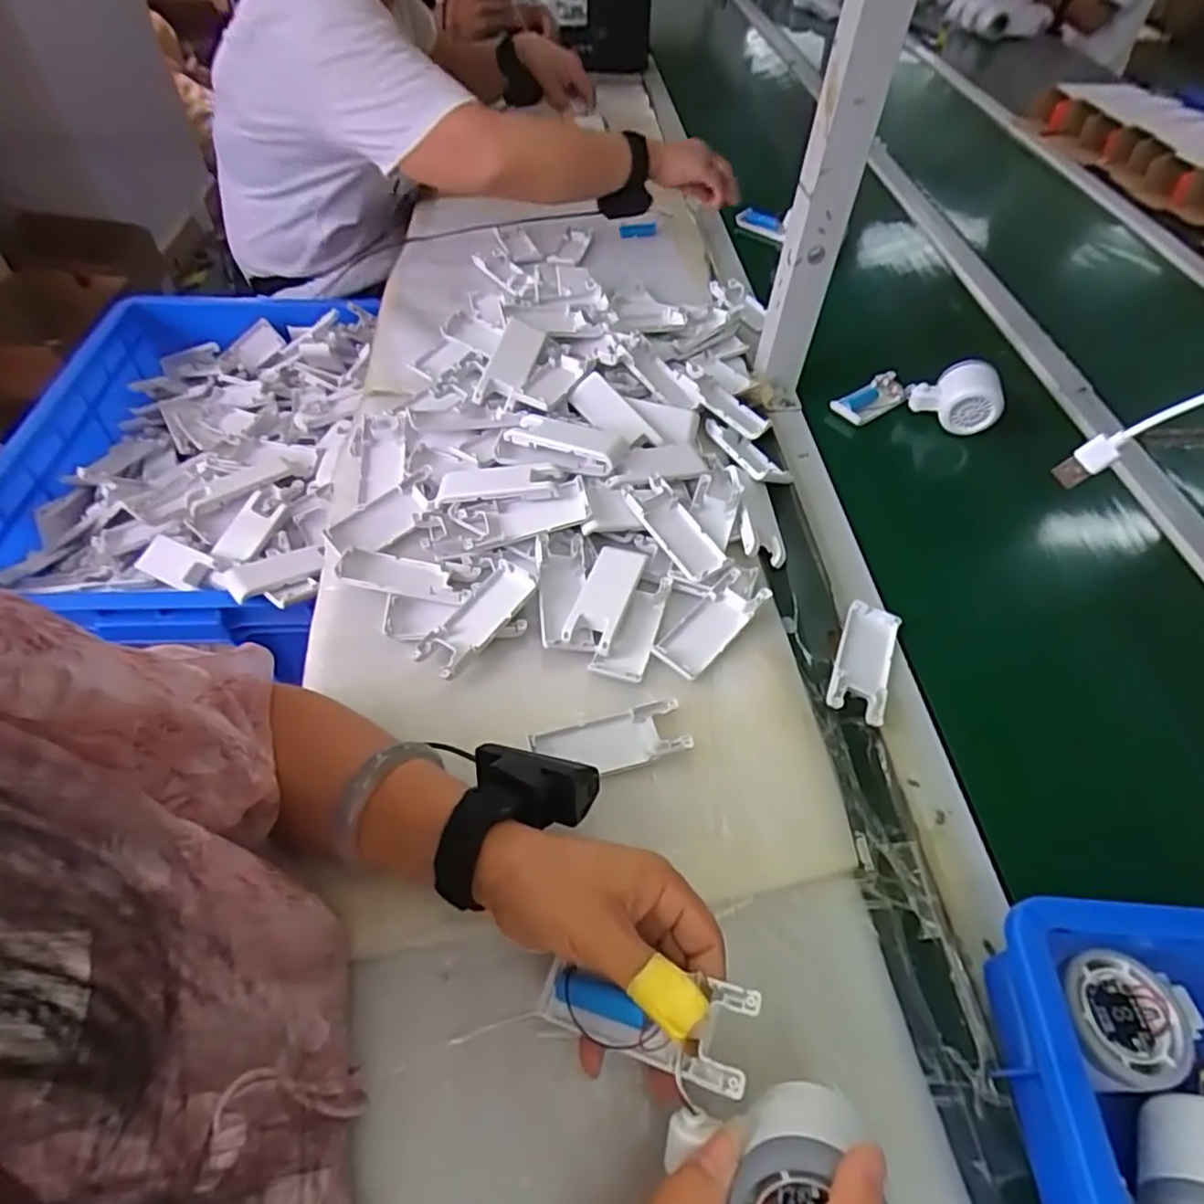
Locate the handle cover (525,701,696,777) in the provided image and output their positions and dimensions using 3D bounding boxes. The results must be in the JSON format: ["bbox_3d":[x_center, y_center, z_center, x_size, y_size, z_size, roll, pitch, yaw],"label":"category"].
[{"bbox_3d":[0.006,0.092,0.435,0.097,0.010,0.038,-11,54,-12],"label":"handle cover"}]

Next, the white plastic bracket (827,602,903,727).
[{"bbox_3d":[0.196,0.042,0.493,0.040,0.010,0.100,20,54,11],"label":"white plastic bracket"}]

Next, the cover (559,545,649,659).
[{"bbox_3d":[0.003,-0.006,0.508,0.039,0.017,0.099,19,54,10],"label":"cover"}]

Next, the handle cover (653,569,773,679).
[{"bbox_3d":[0.081,0.016,0.498,0.040,0.013,0.101,37,59,22],"label":"handle cover"}]

